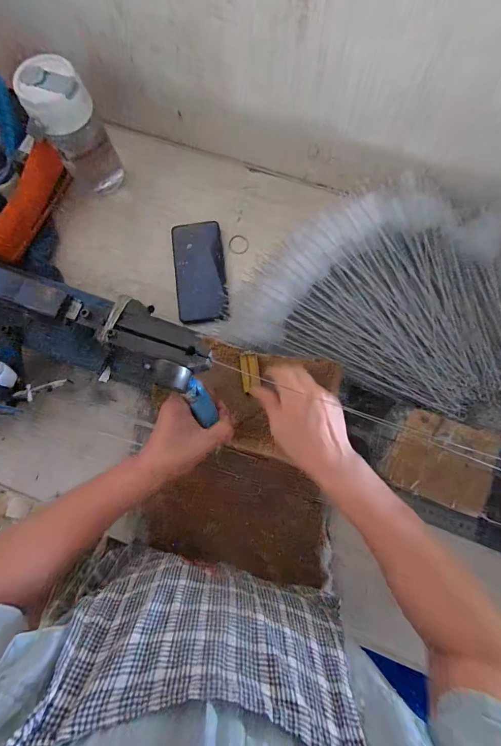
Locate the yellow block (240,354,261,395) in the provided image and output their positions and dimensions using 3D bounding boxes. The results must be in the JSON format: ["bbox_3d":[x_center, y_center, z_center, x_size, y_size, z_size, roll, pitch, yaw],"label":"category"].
[{"bbox_3d":[0.001,0.000,0.415,0.023,0.006,0.049,-4,78,1],"label":"yellow block"}]

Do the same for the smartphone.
[{"bbox_3d":[-0.078,-0.160,0.500,0.076,0.008,0.166,-6,77,0],"label":"smartphone"}]

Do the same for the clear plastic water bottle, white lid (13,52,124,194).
[{"bbox_3d":[-0.251,-0.338,0.463,0.089,0.155,0.071,-32,78,-6],"label":"clear plastic water bottle, white lid"}]

